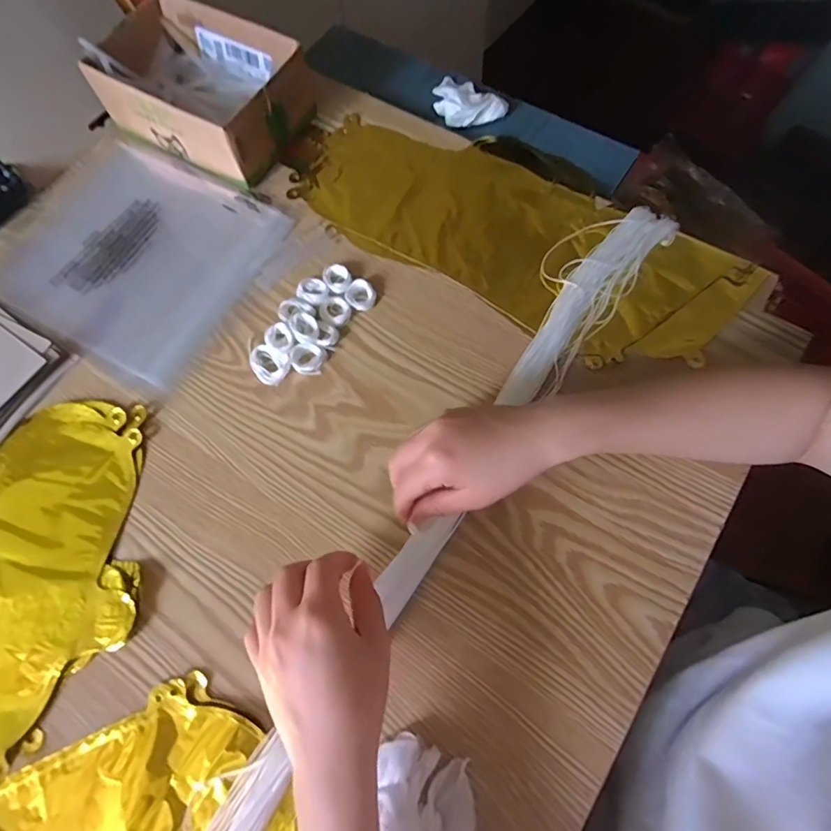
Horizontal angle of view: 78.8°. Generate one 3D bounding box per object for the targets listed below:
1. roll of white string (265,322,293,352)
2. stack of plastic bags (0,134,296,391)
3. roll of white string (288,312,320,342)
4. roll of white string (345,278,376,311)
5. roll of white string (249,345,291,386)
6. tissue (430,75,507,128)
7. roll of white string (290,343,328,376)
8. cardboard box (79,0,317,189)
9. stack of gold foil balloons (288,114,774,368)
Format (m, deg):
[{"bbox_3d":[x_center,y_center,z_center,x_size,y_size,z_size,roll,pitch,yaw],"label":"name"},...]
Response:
[{"bbox_3d":[-0.115,-0.065,0.432,0.022,0.014,0.025,-33,71,-10],"label":"roll of white string"},{"bbox_3d":[-0.269,-0.161,0.485,0.246,0.010,0.212,28,72,13],"label":"stack of plastic bags"},{"bbox_3d":[-0.094,-0.074,0.431,0.023,0.013,0.027,-29,70,-8],"label":"roll of white string"},{"bbox_3d":[-0.048,-0.107,0.448,0.026,0.011,0.025,-1,69,2],"label":"roll of white string"},{"bbox_3d":[-0.125,-0.044,0.428,0.038,0.008,0.030,33,74,14],"label":"roll of white string"},{"bbox_3d":[0.049,-0.337,0.540,0.059,0.021,0.088,-41,72,-13],"label":"tissue"},{"bbox_3d":[-0.092,-0.048,0.427,0.028,0.010,0.025,15,70,8],"label":"roll of white string"},{"bbox_3d":[-0.212,-0.327,0.507,0.198,0.069,0.132,29,73,13],"label":"cardboard box"},{"bbox_3d":[0.083,-0.176,0.468,0.417,0.009,0.158,31,73,14],"label":"stack of gold foil balloons"}]

